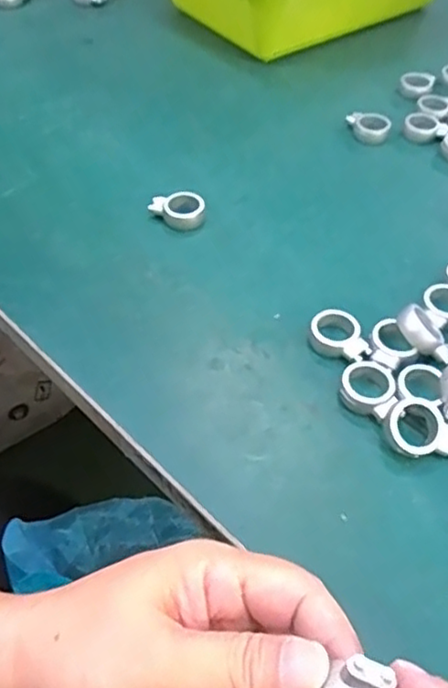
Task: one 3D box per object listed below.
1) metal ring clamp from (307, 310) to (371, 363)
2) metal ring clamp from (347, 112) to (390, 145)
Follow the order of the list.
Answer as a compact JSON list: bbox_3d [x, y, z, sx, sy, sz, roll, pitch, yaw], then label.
[{"bbox_3d":[0.060,-0.003,0.330,0.023,0.011,0.032,-26,54,-21],"label":"metal ring clamp"},{"bbox_3d":[0.105,-0.158,0.465,0.031,0.012,0.025,7,50,5],"label":"metal ring clamp"}]

